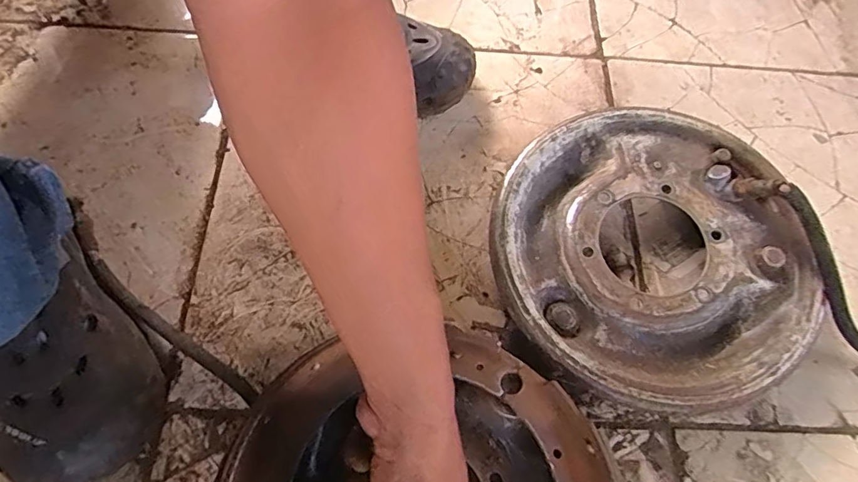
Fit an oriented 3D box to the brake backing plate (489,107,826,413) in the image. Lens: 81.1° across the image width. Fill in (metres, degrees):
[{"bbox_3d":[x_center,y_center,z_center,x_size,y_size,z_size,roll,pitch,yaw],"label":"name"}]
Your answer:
[{"bbox_3d":[0.179,0.010,0.433,0.240,0.064,0.260,1,64,-2],"label":"brake backing plate"}]

